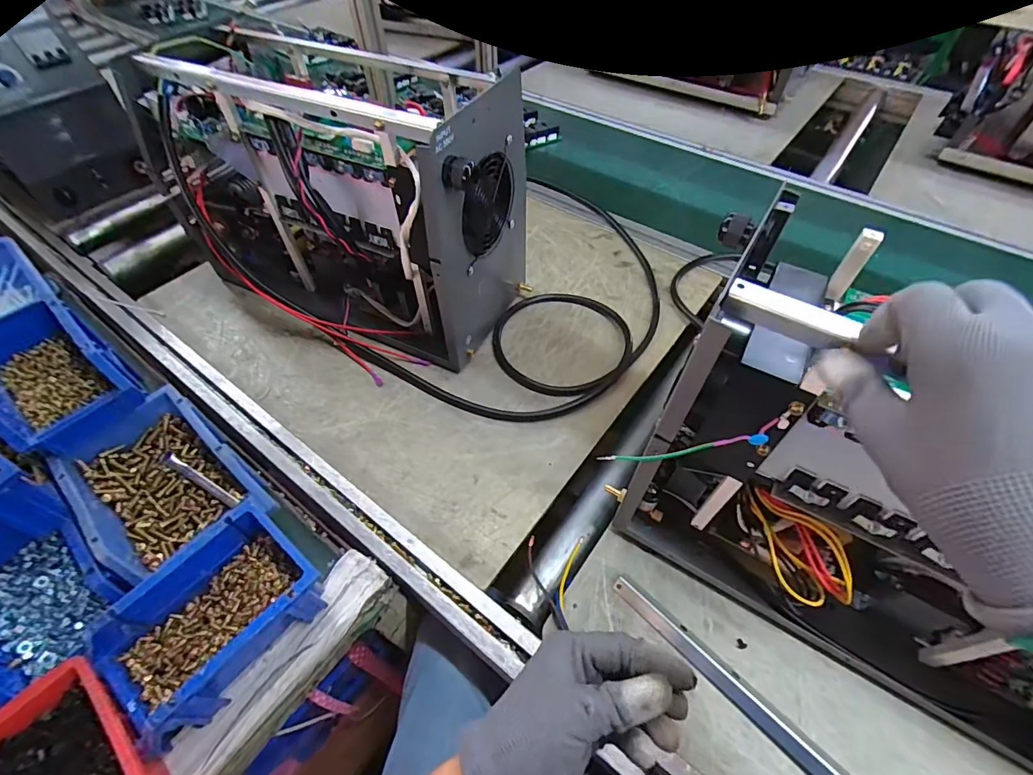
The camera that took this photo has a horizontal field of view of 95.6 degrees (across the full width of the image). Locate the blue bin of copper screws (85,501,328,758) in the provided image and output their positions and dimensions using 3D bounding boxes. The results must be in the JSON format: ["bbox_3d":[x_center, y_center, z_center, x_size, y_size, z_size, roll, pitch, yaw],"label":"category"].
[{"bbox_3d":[-0.250,0.192,0.389,0.103,0.070,0.156,35,61,23],"label":"blue bin of copper screws"}]

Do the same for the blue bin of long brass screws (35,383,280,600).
[{"bbox_3d":[-0.341,0.092,0.452,0.132,0.058,0.187,-38,62,-24],"label":"blue bin of long brass screws"}]

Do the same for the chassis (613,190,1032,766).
[{"bbox_3d":[0.334,0.096,0.352,0.432,0.299,0.181,29,59,20],"label":"chassis"}]

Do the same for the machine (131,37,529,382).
[{"bbox_3d":[-0.224,-0.229,0.601,0.429,0.295,0.202,17,55,12],"label":"machine"}]

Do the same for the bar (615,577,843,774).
[{"bbox_3d":[0.248,0.304,0.374,0.018,0.021,0.406,-39,62,-25],"label":"bar"}]

